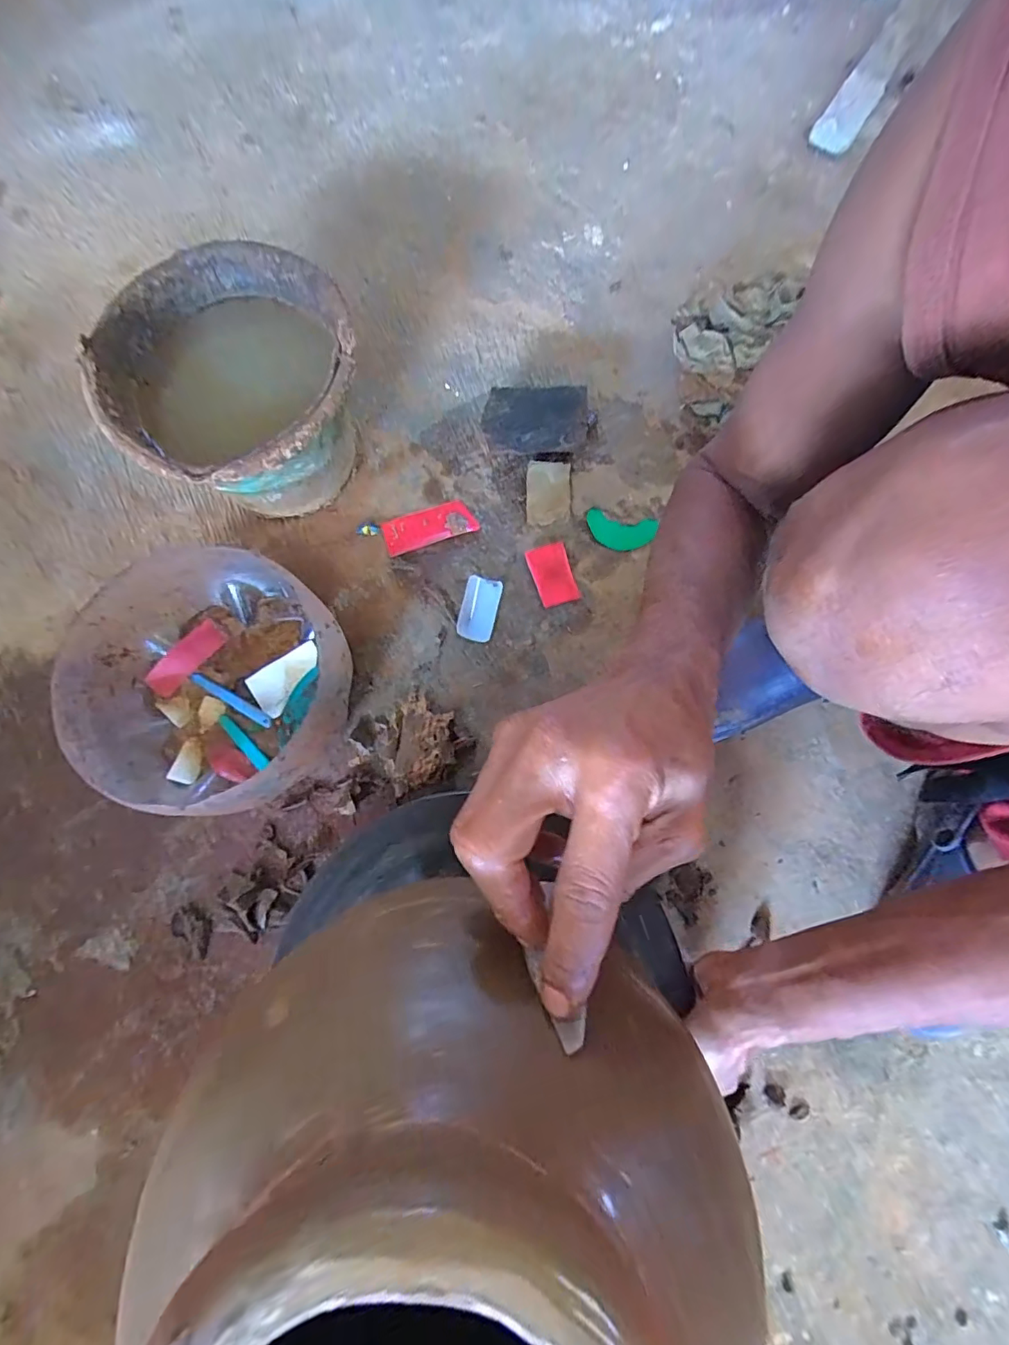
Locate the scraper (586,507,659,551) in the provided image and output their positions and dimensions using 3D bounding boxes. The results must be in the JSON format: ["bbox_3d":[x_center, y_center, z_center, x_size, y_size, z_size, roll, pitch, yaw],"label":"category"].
[{"bbox_3d":[0.136,-0.170,0.614,0.080,0.011,0.043,17,77,5],"label":"scraper"}]

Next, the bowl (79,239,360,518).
[{"bbox_3d":[-0.270,-0.284,0.570,0.239,0.178,0.256,0,76,1],"label":"bowl"}]

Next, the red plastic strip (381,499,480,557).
[{"bbox_3d":[-0.091,-0.176,0.622,0.108,0.005,0.045,-19,77,-3],"label":"red plastic strip"}]

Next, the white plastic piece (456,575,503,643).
[{"bbox_3d":[-0.029,-0.074,0.594,0.041,0.011,0.075,13,77,4],"label":"white plastic piece"}]

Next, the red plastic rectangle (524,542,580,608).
[{"bbox_3d":[0.055,-0.114,0.600,0.048,0.016,0.070,-15,76,-3],"label":"red plastic rectangle"}]

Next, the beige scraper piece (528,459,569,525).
[{"bbox_3d":[0.053,-0.218,0.626,0.053,0.005,0.076,0,89,-10],"label":"beige scraper piece"}]

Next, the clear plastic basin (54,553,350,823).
[{"bbox_3d":[-0.279,0.012,0.521,0.247,0.126,0.239,0,76,1],"label":"clear plastic basin"}]

